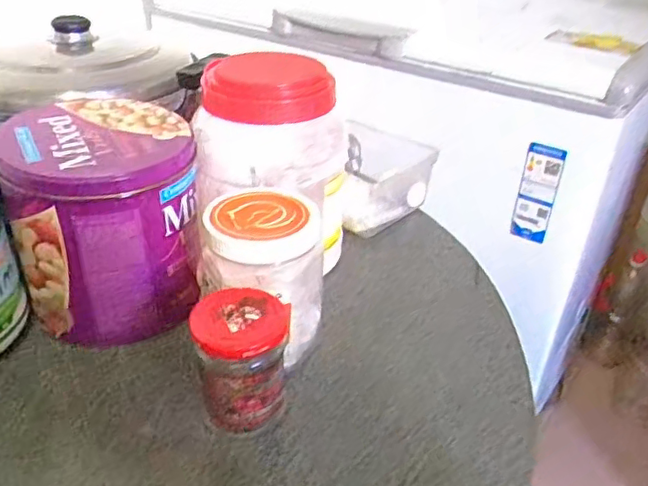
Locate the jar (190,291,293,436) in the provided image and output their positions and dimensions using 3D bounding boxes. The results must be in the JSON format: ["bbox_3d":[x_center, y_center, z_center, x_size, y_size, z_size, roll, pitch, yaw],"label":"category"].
[{"bbox_3d":[-0.058,0.081,0.430,0.066,0.080,0.061,1,32,-1],"label":"jar"}]

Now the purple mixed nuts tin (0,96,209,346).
[{"bbox_3d":[-0.183,-0.020,0.524,0.146,0.158,0.137,-8,33,-16],"label":"purple mixed nuts tin"}]

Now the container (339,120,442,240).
[{"bbox_3d":[0.047,-0.074,0.702,0.113,0.073,0.117,26,39,33],"label":"container"}]

